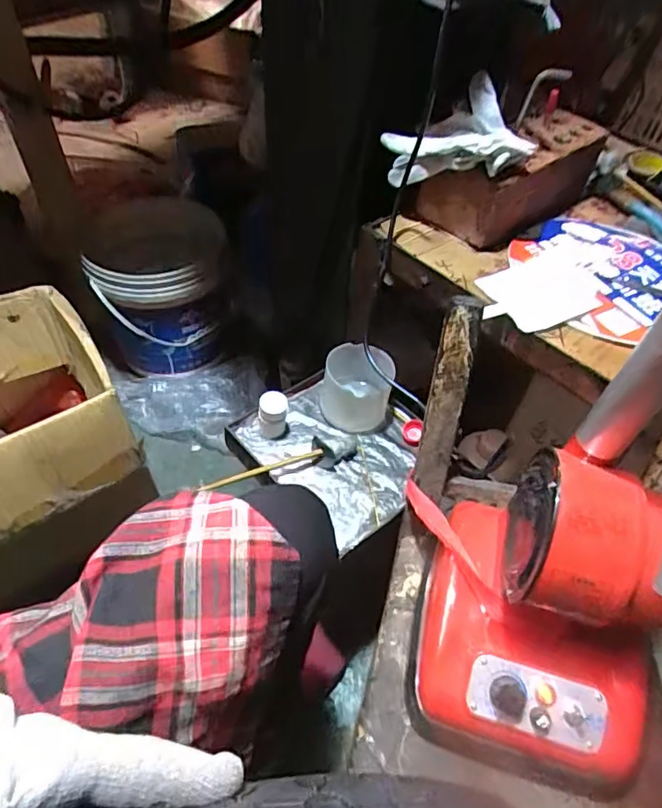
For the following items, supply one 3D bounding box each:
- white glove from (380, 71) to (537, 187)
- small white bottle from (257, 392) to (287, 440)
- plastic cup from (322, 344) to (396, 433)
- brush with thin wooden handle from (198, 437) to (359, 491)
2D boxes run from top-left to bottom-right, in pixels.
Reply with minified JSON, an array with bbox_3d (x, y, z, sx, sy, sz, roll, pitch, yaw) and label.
[{"bbox_3d":[0.131,-0.285,0.585,0.111,0.090,0.137,-19,55,-18],"label":"white glove"},{"bbox_3d":[-0.072,0.012,0.669,0.031,0.054,0.037,7,51,2],"label":"small white bottle"},{"bbox_3d":[0.033,-0.021,0.684,0.090,0.071,0.091,9,51,3],"label":"plastic cup"},{"bbox_3d":[-0.055,0.070,0.632,0.195,0.034,0.033,-14,54,-15],"label":"brush with thin wooden handle"}]

